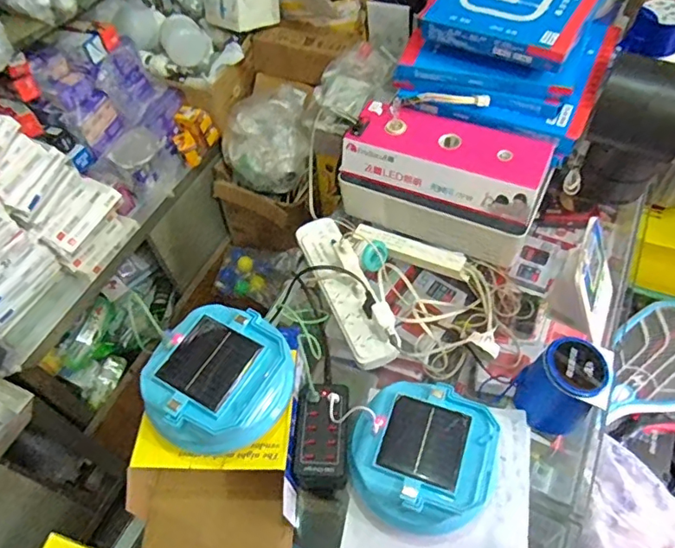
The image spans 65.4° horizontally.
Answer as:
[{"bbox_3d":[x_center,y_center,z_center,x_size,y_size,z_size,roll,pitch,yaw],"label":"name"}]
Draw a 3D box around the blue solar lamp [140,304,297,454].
[{"bbox_3d":[-0.139,0.130,0.633,0.150,0.093,0.163,-2,54,3],"label":"blue solar lamp"}]

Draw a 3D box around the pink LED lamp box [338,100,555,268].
[{"bbox_3d":[0.163,-0.148,0.833,0.300,0.147,0.134,22,59,19],"label":"pink LED lamp box"}]

